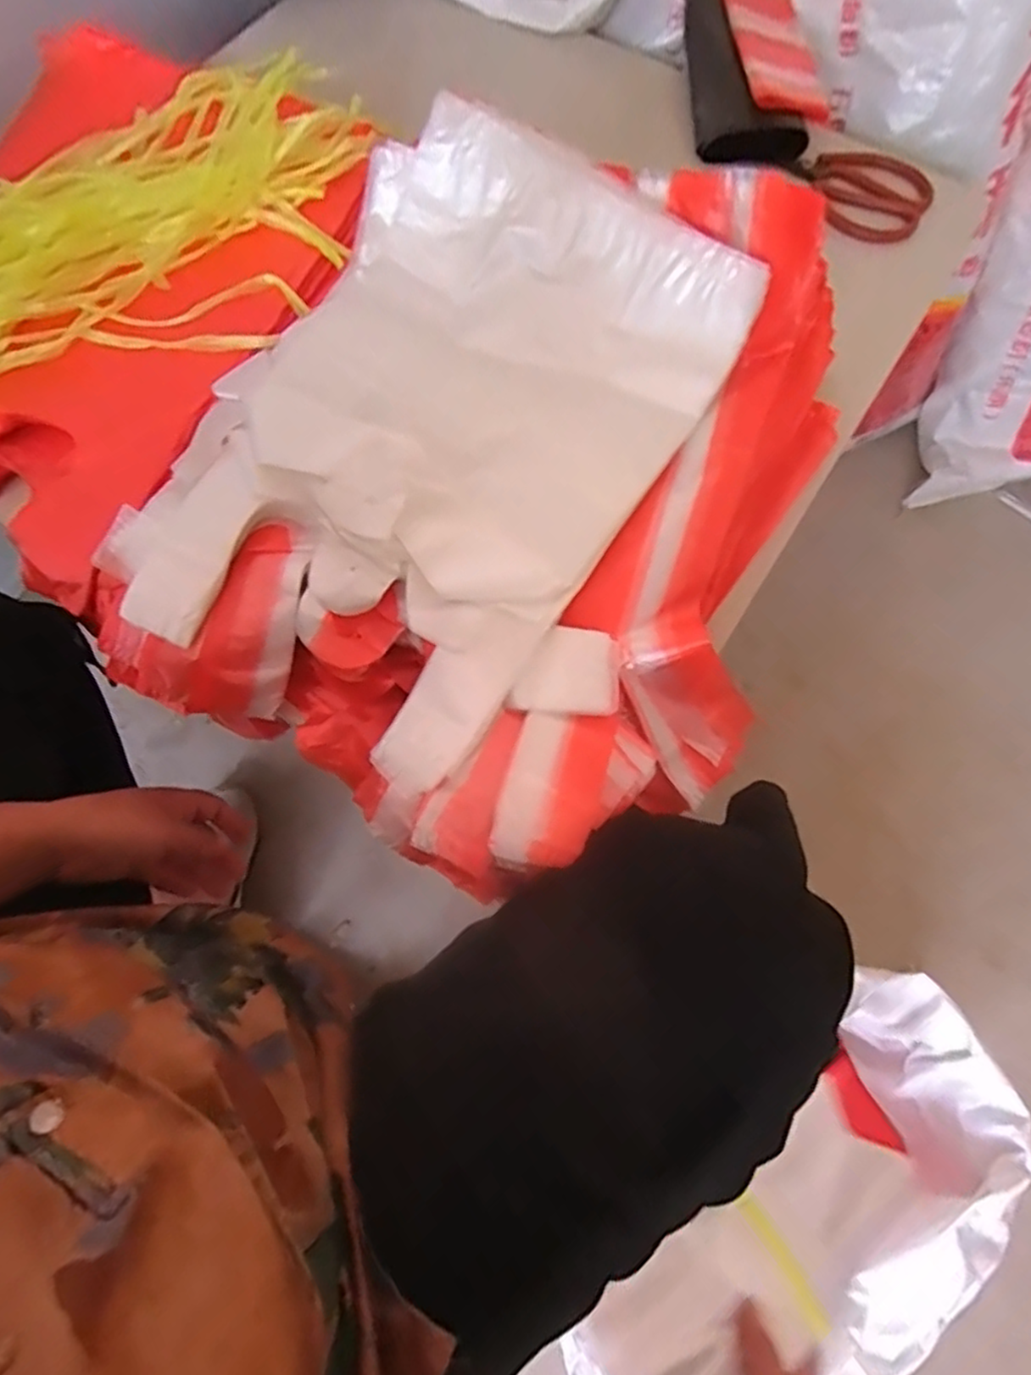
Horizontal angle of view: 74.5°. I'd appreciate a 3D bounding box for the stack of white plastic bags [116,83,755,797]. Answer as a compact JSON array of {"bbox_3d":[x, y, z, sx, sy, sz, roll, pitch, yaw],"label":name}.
[{"bbox_3d":[-0.059,-0.163,0.440,0.330,0.100,0.397,26,72,9],"label":"stack of white plastic bags"}]

